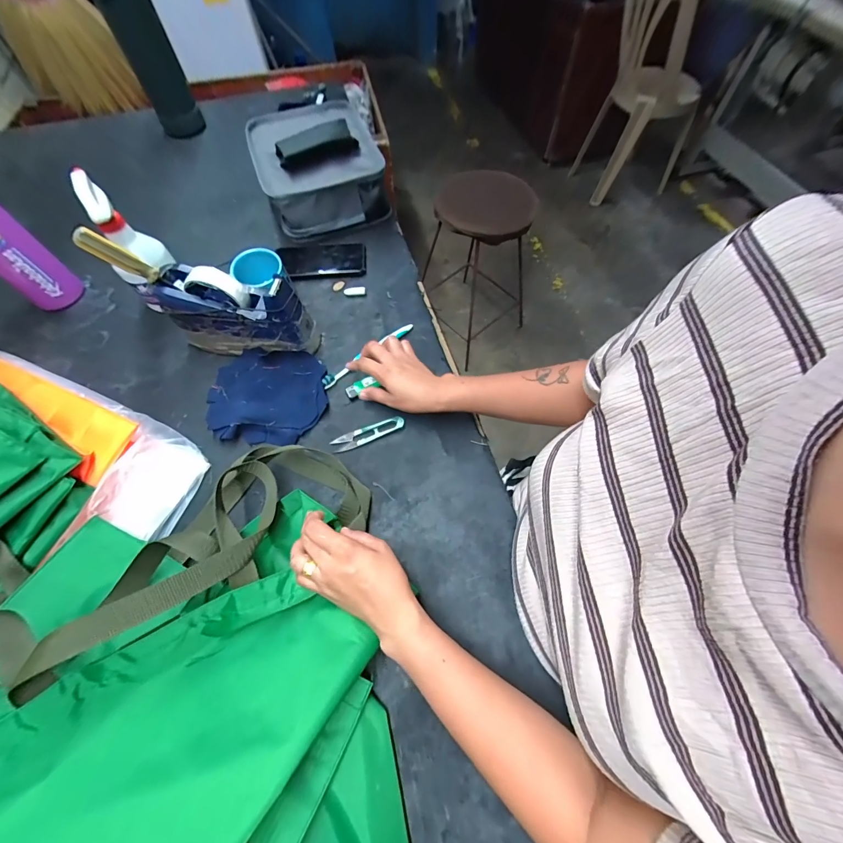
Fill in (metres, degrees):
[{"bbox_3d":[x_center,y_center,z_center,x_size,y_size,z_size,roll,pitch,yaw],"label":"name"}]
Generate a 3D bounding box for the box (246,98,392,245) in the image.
[{"bbox_3d":[-0.198,-0.491,0.691,0.211,0.121,0.288,-18,64,-8],"label":"box"}]

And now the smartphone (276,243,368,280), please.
[{"bbox_3d":[-0.178,-0.290,0.652,0.154,0.013,0.078,-4,63,-1],"label":"smartphone"}]

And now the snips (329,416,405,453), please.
[{"bbox_3d":[-0.074,0.017,0.503,0.102,0.008,0.022,-19,65,-8],"label":"snips"}]

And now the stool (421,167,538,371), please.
[{"bbox_3d":[0.209,-0.594,1.375,0.377,0.593,0.369,-35,68,-15],"label":"stool"}]

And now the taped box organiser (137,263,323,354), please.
[{"bbox_3d":[-0.265,-0.157,0.526,0.204,0.119,0.067,8,64,5],"label":"taped box organiser"}]

